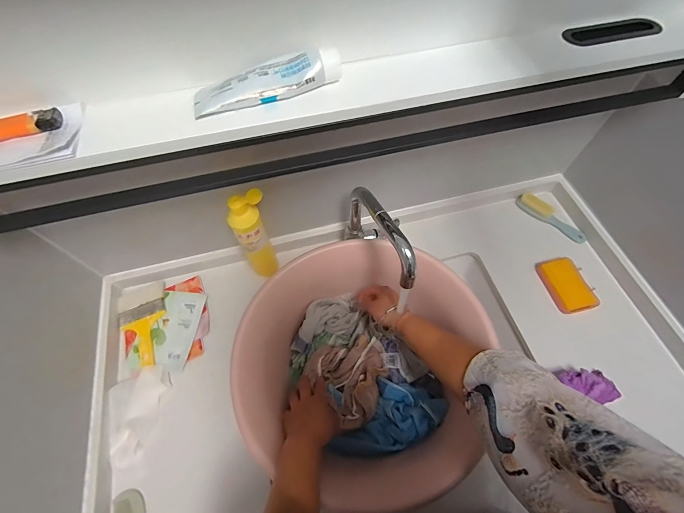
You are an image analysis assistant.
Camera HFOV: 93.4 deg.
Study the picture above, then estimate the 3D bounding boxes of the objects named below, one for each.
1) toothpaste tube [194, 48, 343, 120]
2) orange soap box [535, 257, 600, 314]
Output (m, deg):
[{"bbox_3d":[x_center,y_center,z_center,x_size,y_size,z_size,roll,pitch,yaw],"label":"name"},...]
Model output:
[{"bbox_3d":[-0.083,-0.195,0.353,0.161,0.029,0.044,-18,63,-9],"label":"toothpaste tube"},{"bbox_3d":[0.473,0.058,0.675,0.075,0.034,0.113,-12,62,-6],"label":"orange soap box"}]

